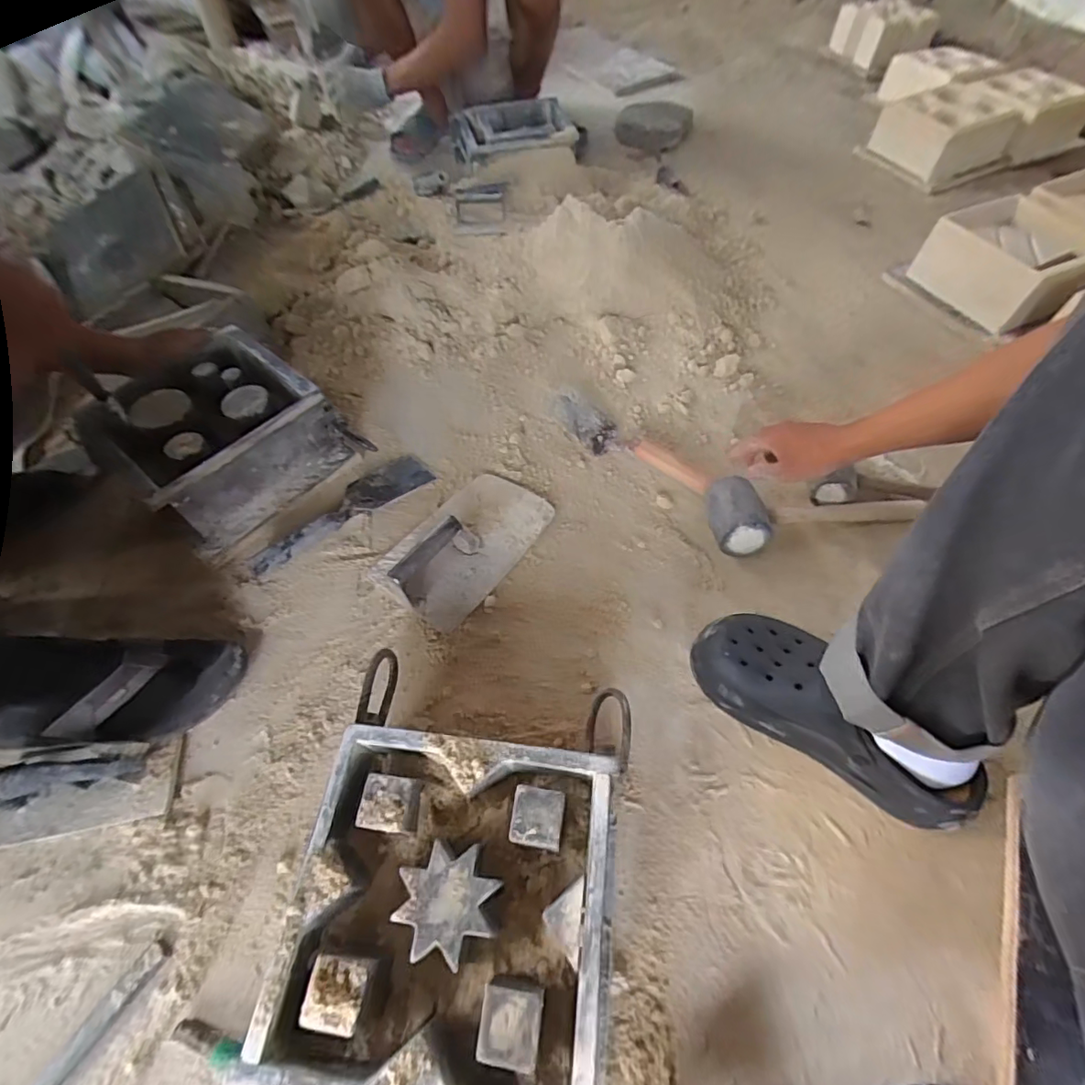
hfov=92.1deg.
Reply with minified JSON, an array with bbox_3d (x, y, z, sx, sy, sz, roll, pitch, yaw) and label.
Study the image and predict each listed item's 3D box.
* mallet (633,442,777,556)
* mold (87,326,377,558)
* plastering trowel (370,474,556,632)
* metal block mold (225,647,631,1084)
[{"bbox_3d":[0.222,-0.072,0.717,0.089,0.068,0.218,-27,61,-13],"label":"mallet"},{"bbox_3d":[-0.418,-0.149,0.721,0.247,0.129,0.255,-36,63,-18],"label":"mold"},{"bbox_3d":[-0.099,-0.017,0.655,0.141,0.073,0.225,33,65,21],"label":"plastering trowel"},{"bbox_3d":[-0.063,0.251,0.418,0.231,0.066,0.280,5,59,6],"label":"metal block mold"}]

